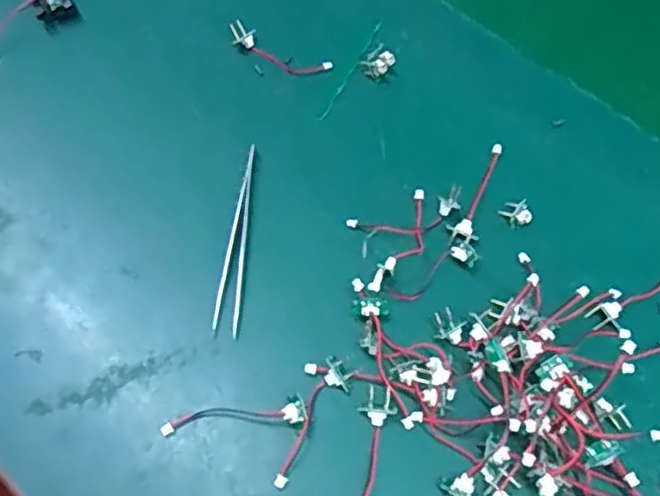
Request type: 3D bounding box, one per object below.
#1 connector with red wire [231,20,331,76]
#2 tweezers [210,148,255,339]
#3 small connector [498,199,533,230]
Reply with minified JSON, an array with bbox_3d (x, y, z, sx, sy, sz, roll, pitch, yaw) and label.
[{"bbox_3d":[-0.030,-0.112,0.383,0.062,0.010,0.015,23,63,11],"label":"connector with red wire"},{"bbox_3d":[-0.046,-0.007,0.327,0.011,0.006,0.100,2,61,0],"label":"tweezers"},{"bbox_3d":[0.095,-0.018,0.343,0.016,0.004,0.013,-18,63,-11],"label":"small connector"}]

